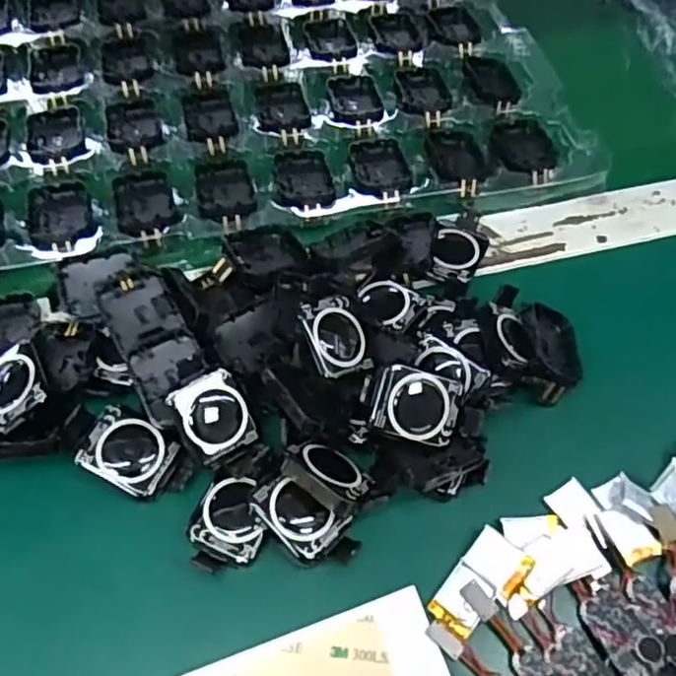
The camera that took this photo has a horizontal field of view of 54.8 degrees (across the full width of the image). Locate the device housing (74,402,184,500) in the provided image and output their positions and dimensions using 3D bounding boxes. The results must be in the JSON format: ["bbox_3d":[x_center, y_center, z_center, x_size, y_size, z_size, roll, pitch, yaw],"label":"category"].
[{"bbox_3d":[-0.090,0.051,0.286,0.040,0.005,0.030,29,68,-7],"label":"device housing"}]

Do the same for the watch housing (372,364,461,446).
[{"bbox_3d":[0.034,0.029,0.282,0.037,0.006,0.030,15,85,-12],"label":"watch housing"}]

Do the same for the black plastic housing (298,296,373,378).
[{"bbox_3d":[-0.002,0.000,0.292,0.032,0.006,0.035,-12,80,-39],"label":"black plastic housing"}]

